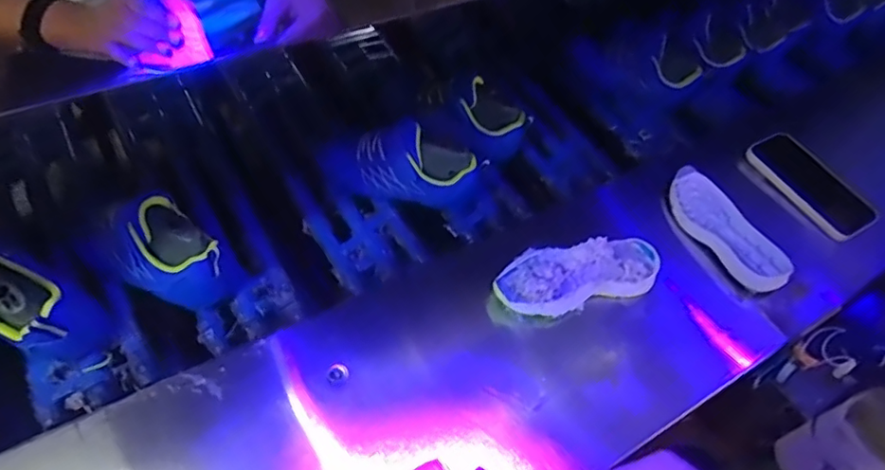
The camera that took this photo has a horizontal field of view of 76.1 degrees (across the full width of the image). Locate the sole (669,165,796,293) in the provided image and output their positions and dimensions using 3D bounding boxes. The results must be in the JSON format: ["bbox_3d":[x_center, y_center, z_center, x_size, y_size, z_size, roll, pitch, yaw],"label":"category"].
[{"bbox_3d":[0.308,-0.009,0.618,0.065,0.019,0.159,-27,63,-17],"label":"sole"}]

